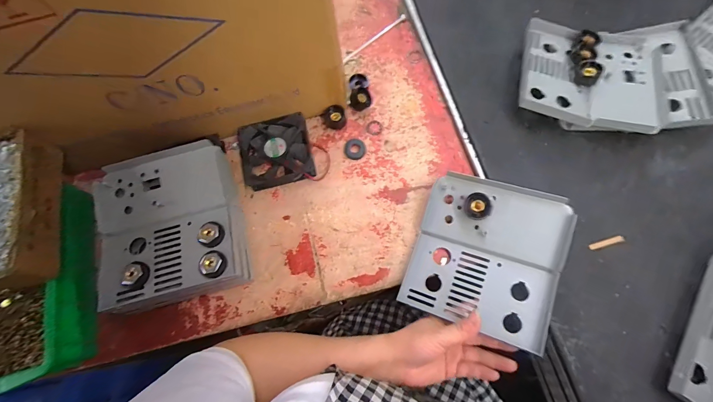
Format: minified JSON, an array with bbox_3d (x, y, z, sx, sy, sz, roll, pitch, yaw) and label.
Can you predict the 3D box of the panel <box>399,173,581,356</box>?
[{"bbox_3d":[0.149,0.061,0.394,0.158,0.023,0.171,17,83,22],"label":"panel"}]

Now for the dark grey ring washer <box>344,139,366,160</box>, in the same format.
[{"bbox_3d":[-0.002,-0.073,0.470,0.029,0.004,0.031,-1,70,4],"label":"dark grey ring washer"}]

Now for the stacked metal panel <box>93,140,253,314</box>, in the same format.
[{"bbox_3d":[-0.235,0.030,0.418,0.187,0.054,0.173,-12,71,-2],"label":"stacked metal panel"}]

